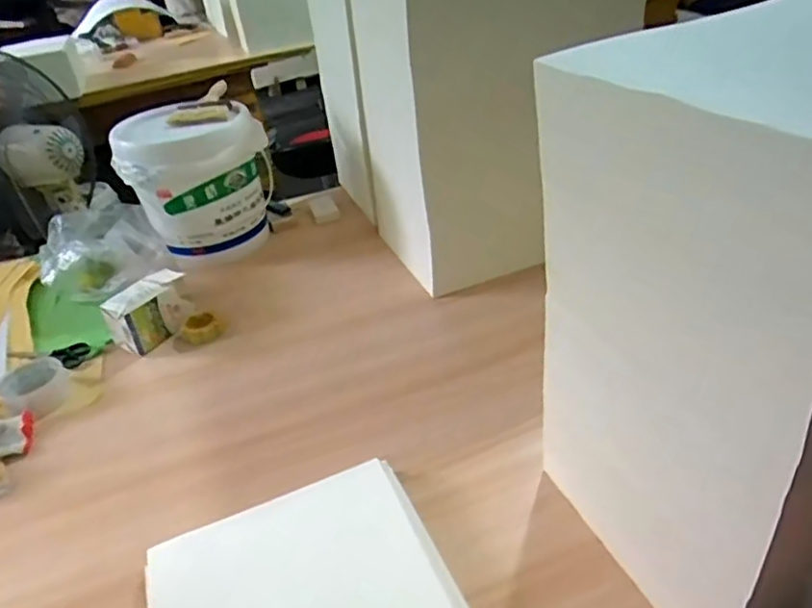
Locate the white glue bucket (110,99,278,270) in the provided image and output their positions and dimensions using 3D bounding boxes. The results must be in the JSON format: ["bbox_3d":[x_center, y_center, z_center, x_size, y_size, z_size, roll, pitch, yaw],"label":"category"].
[{"bbox_3d":[-0.375,-0.224,1.162,0.188,0.242,0.240,21,44,32],"label":"white glue bucket"}]

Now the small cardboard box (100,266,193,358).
[{"bbox_3d":[-0.406,0.004,1.007,0.068,0.072,0.141,18,43,29],"label":"small cardboard box"}]

